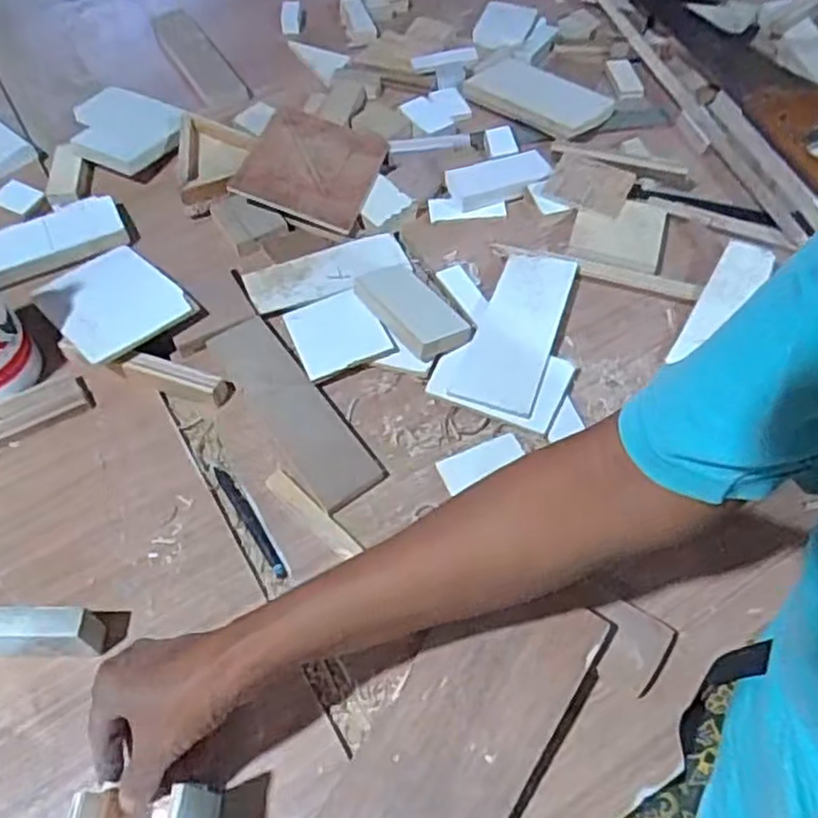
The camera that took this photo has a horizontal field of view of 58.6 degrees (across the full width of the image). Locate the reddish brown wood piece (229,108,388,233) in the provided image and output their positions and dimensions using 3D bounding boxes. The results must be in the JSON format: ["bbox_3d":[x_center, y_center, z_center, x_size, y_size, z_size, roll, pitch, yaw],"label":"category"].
[{"bbox_3d":[-0.093,-0.236,0.700,0.118,0.015,0.127,21,61,-5],"label":"reddish brown wood piece"}]

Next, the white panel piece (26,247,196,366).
[{"bbox_3d":[-0.256,-0.092,0.627,0.094,0.009,0.137,-39,55,-20],"label":"white panel piece"}]

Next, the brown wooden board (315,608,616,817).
[{"bbox_3d":[0.031,0.194,0.430,0.091,0.005,0.201,31,69,18],"label":"brown wooden board"}]

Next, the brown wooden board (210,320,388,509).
[{"bbox_3d":[-0.096,-0.001,0.577,0.056,0.011,0.185,-33,63,-18],"label":"brown wooden board"}]

